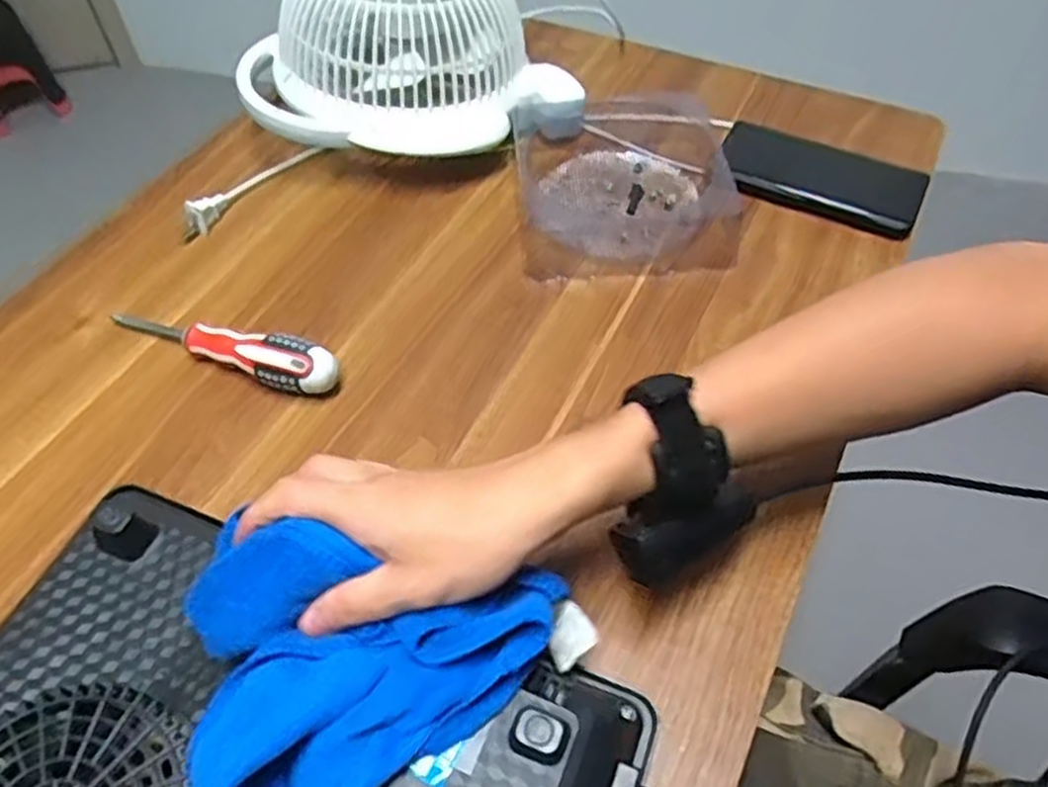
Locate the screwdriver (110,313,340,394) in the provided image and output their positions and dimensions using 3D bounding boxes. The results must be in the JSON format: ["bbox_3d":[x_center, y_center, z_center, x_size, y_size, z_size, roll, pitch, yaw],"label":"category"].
[{"bbox_3d":[-0.210,-0.037,0.550,0.187,0.037,0.033,21,55,17],"label":"screwdriver"}]

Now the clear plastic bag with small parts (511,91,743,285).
[{"bbox_3d":[0.084,-0.189,0.657,0.176,0.034,0.215,-3,52,-1],"label":"clear plastic bag with small parts"}]

